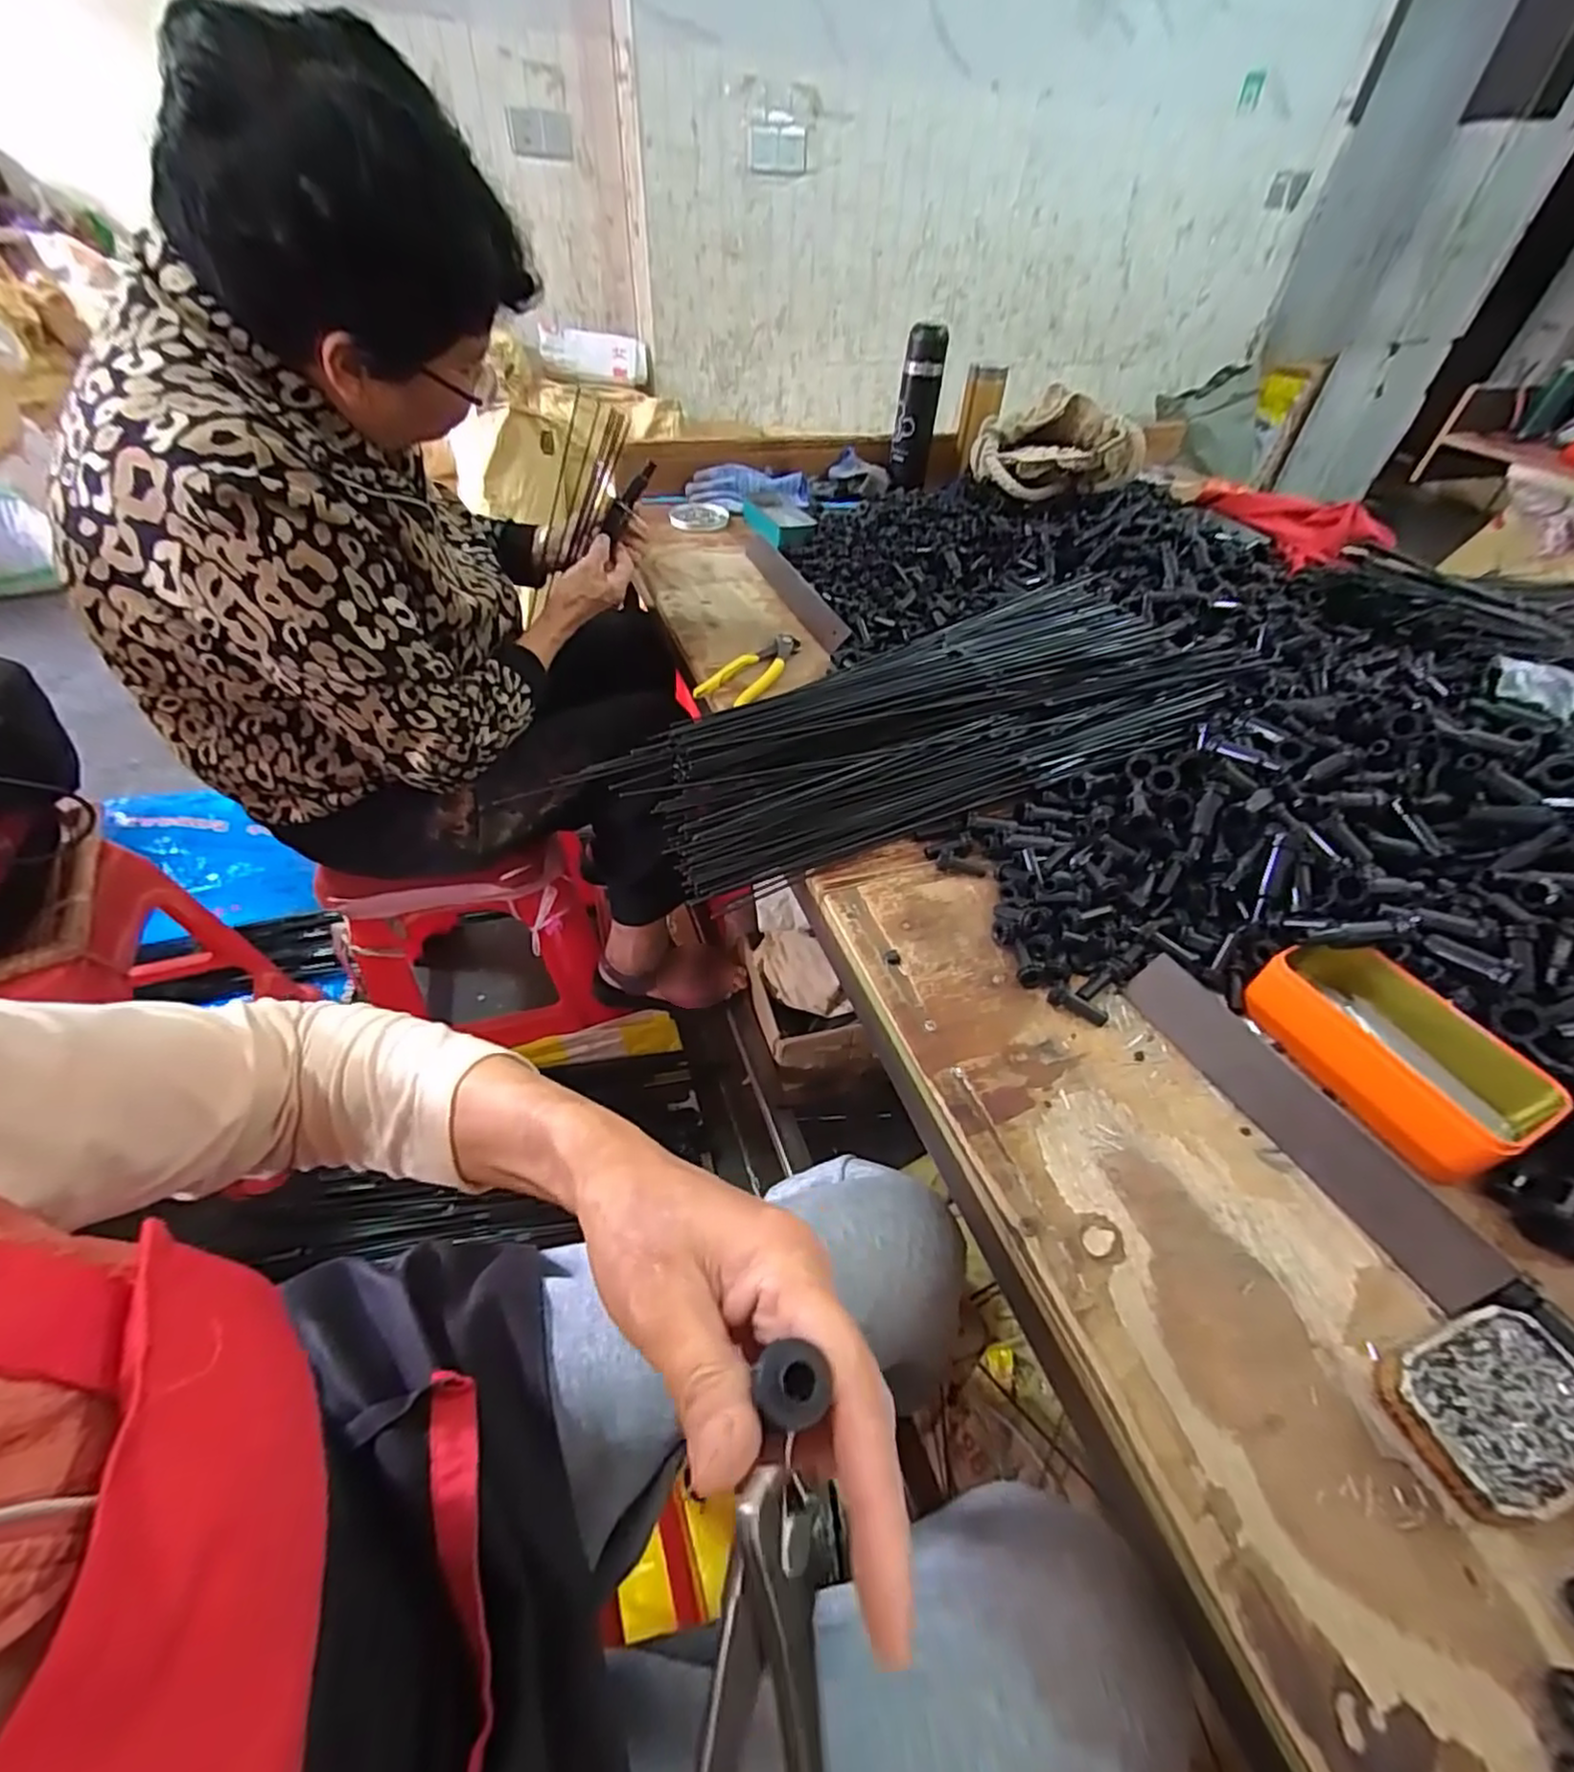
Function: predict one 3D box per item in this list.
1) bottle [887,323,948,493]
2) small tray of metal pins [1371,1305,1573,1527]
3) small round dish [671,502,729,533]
[{"bbox_3d":[0.212,-0.779,1.121,0.065,0.218,0.054,9,47,6],"label":"bottle"},{"bbox_3d":[0.320,0.235,0.307,0.089,0.022,0.061,-14,49,-15],"label":"small tray of metal pins"},{"bbox_3d":[-0.138,-0.583,1.073,0.088,0.016,0.094,-3,47,-5],"label":"small round dish"}]

